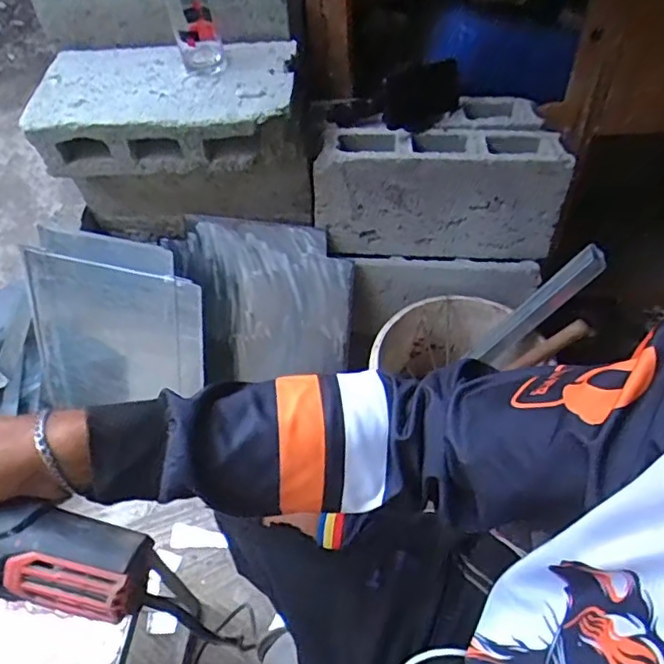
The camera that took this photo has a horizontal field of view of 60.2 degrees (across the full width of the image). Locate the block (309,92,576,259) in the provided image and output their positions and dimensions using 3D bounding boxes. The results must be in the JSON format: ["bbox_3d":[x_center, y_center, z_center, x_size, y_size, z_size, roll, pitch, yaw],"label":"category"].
[{"bbox_3d":[0.178,-0.275,1.019,0.399,0.205,0.202,-2,51,1],"label":"block"}]

